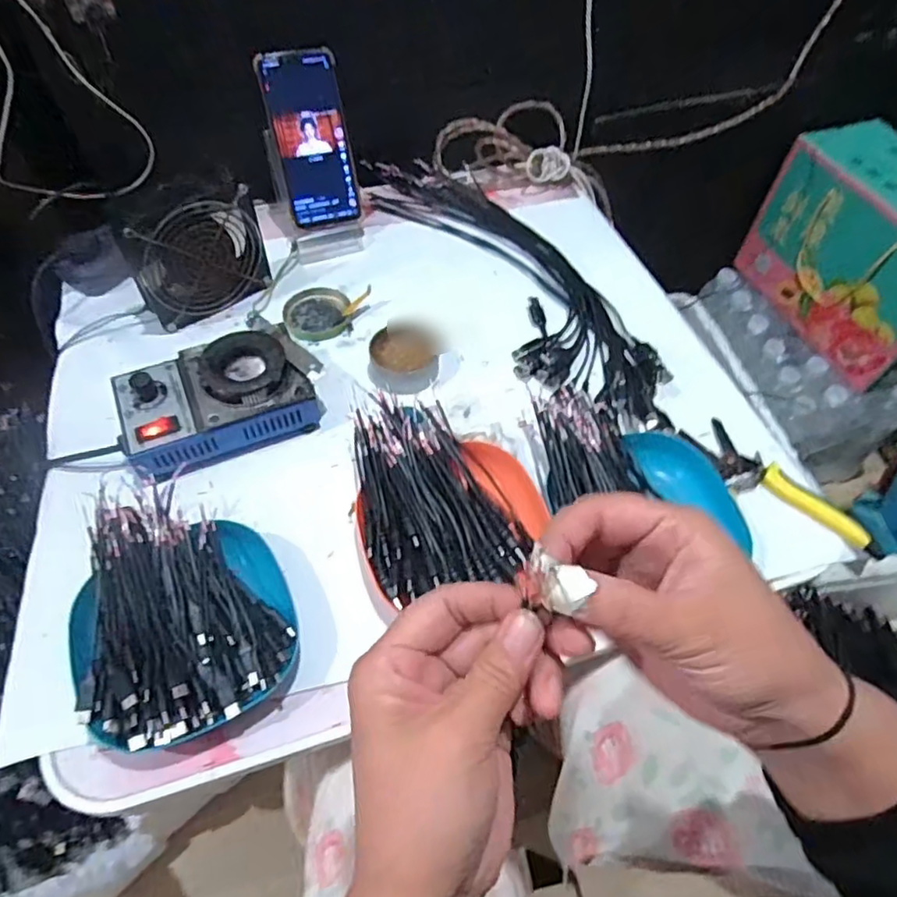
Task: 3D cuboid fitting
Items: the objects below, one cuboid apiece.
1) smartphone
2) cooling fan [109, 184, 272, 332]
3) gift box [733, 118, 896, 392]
[{"bbox_3d":[-0.143,-0.320,0.650,0.077,0.166,0.017,-15,24,-12],"label":"smartphone"},{"bbox_3d":[-0.235,-0.184,0.582,0.120,0.119,0.043,-29,62,-20],"label":"cooling fan"},{"bbox_3d":[0.665,-0.295,0.957,0.177,0.249,0.347,-19,59,-14],"label":"gift box"}]

